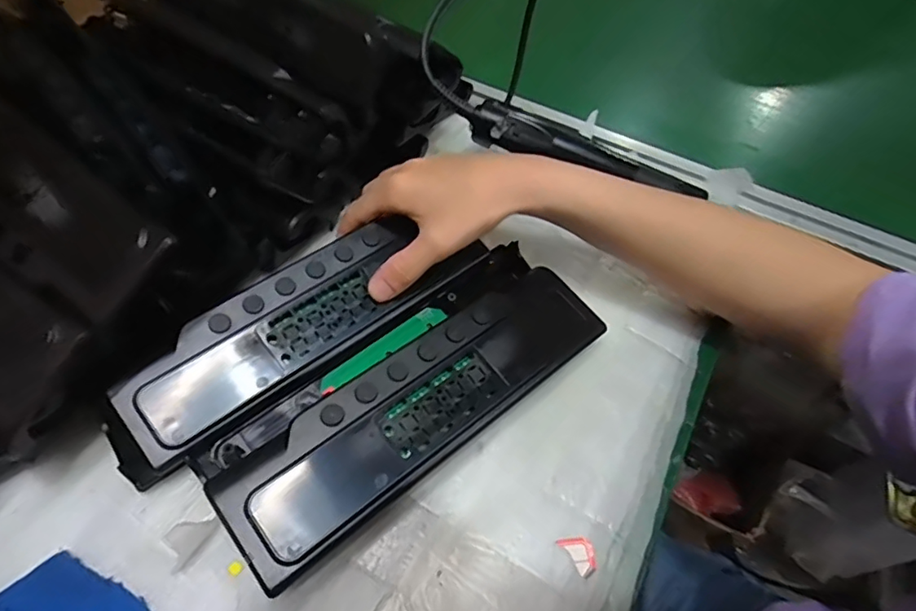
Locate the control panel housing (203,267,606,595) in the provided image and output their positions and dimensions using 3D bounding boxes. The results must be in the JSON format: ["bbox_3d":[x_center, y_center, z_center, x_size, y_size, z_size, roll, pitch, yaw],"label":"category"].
[{"bbox_3d":[-0.019,0.060,0.317,0.233,0.039,0.070,-33,63,-27],"label":"control panel housing"}]

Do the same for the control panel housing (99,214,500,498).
[{"bbox_3d":[-0.096,0.007,0.342,0.244,0.020,0.066,-36,85,-26],"label":"control panel housing"}]

